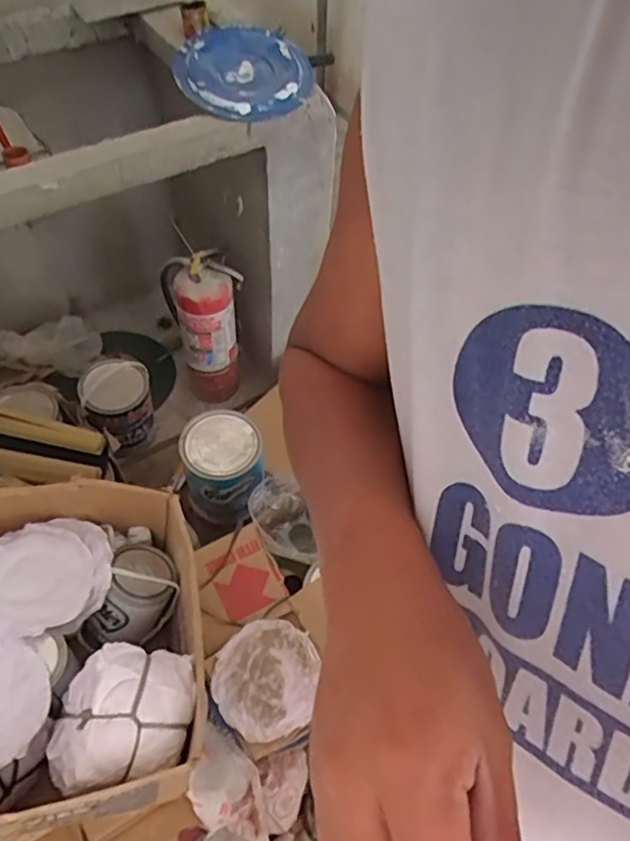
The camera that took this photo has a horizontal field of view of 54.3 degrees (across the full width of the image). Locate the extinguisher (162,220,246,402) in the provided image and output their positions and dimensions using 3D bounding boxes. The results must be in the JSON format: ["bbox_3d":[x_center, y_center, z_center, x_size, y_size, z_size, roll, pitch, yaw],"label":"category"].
[{"bbox_3d":[-0.275,-0.253,1.582,0.161,0.492,0.164,1,54,-2],"label":"extinguisher"}]

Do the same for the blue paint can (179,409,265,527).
[{"bbox_3d":[-0.194,0.094,1.299,0.153,0.186,0.168,1,54,-2],"label":"blue paint can"}]

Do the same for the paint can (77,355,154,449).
[{"bbox_3d":[-0.483,-0.044,1.536,0.174,0.203,0.142,-28,60,-21],"label":"paint can"}]

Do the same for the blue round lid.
[{"bbox_3d":[-0.131,-0.653,1.132,0.235,0.045,0.256,3,64,-7],"label":"blue round lid"}]

